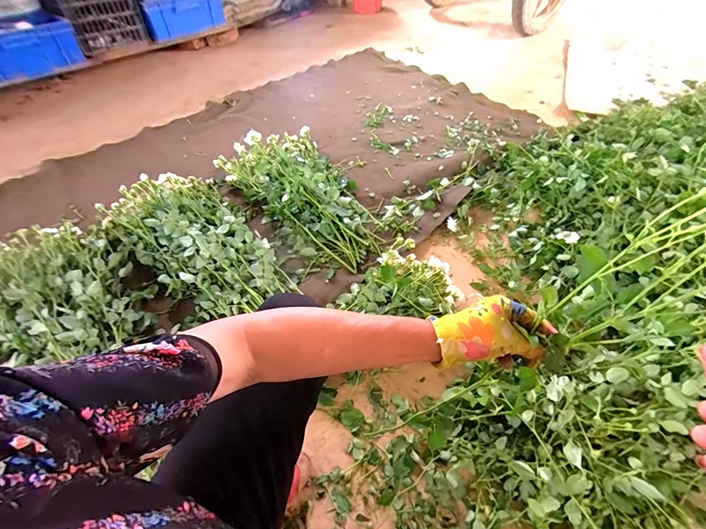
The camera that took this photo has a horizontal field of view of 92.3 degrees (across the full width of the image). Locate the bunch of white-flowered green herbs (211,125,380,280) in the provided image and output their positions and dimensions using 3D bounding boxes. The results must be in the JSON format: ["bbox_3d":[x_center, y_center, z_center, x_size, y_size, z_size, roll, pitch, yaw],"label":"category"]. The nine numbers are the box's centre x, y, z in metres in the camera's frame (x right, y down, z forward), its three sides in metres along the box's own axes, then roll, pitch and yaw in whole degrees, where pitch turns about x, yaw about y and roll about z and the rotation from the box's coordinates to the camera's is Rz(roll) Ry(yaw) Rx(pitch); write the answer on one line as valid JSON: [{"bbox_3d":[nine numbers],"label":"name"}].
[{"bbox_3d":[-0.143,-0.222,1.050,0.333,0.110,0.597,-32,58,-21],"label":"bunch of white-flowered green herbs"}]

